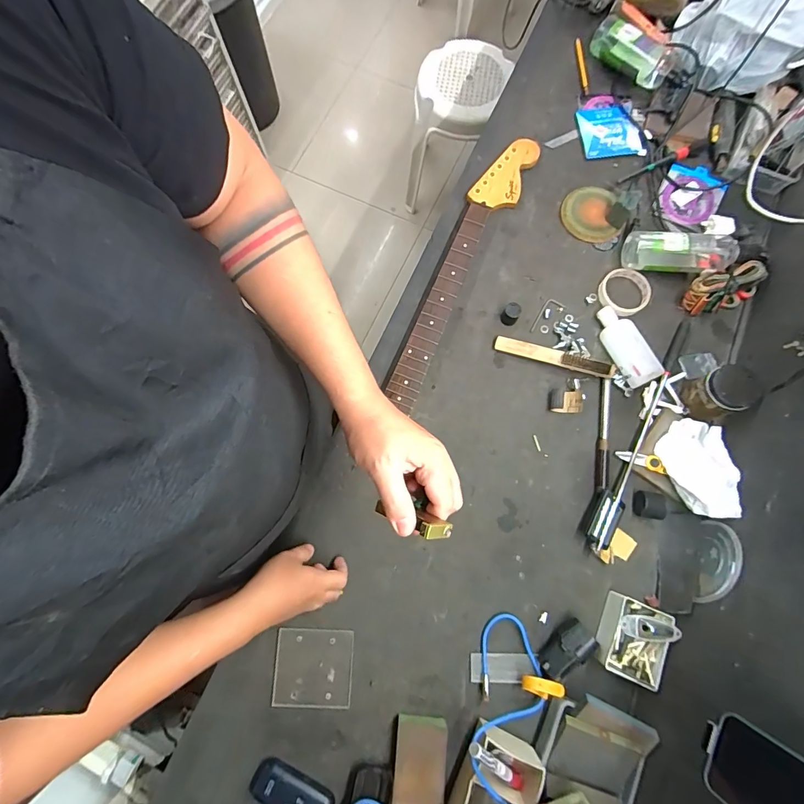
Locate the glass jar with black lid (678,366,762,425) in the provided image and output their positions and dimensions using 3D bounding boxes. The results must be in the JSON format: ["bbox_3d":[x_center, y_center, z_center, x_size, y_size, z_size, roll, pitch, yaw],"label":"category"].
[{"bbox_3d":[0.507,-0.011,0.653,0.077,0.088,0.077,0,77,0],"label":"glass jar with black lid"}]

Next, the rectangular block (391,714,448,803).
[{"bbox_3d":[0.025,0.499,0.563,0.070,0.028,0.100,6,77,1],"label":"rectangular block"}]

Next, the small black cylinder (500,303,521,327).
[{"bbox_3d":[0.191,-0.153,0.714,0.029,0.035,0.028,0,77,0],"label":"small black cylinder"}]

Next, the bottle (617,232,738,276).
[{"bbox_3d":[0.497,-0.267,0.720,0.189,0.053,0.075,0,77,0],"label":"bottle"}]

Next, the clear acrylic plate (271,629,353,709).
[{"bbox_3d":[-0.131,0.394,0.603,0.112,0.005,0.101,2,77,0],"label":"clear acrylic plate"}]

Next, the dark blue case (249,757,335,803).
[{"bbox_3d":[-0.152,0.542,0.558,0.113,0.021,0.056,25,78,5],"label":"dark blue case"}]

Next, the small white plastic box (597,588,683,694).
[{"bbox_3d":[0.334,0.341,0.587,0.087,0.046,0.107,24,78,5],"label":"small white plastic box"}]

